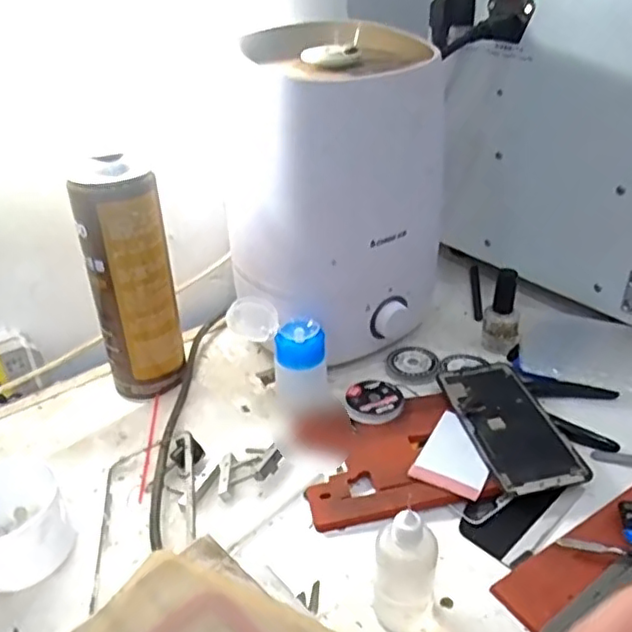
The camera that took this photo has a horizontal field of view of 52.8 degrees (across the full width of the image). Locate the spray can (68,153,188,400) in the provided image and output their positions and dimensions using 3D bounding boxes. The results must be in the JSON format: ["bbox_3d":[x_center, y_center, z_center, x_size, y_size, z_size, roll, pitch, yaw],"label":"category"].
[{"bbox_3d":[-0.148,-0.027,0.516,0.048,0.197,0.048,-1,32,1],"label":"spray can"}]

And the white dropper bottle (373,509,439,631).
[{"bbox_3d":[0.050,0.143,0.355,0.033,0.080,0.025,5,32,11],"label":"white dropper bottle"}]

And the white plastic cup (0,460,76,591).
[{"bbox_3d":[-0.195,0.131,0.410,0.066,0.045,0.080,-22,37,-29],"label":"white plastic cup"}]

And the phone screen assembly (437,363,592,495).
[{"bbox_3d":[0.150,0.081,0.497,0.068,0.008,0.142,-8,32,-9],"label":"phone screen assembly"}]

